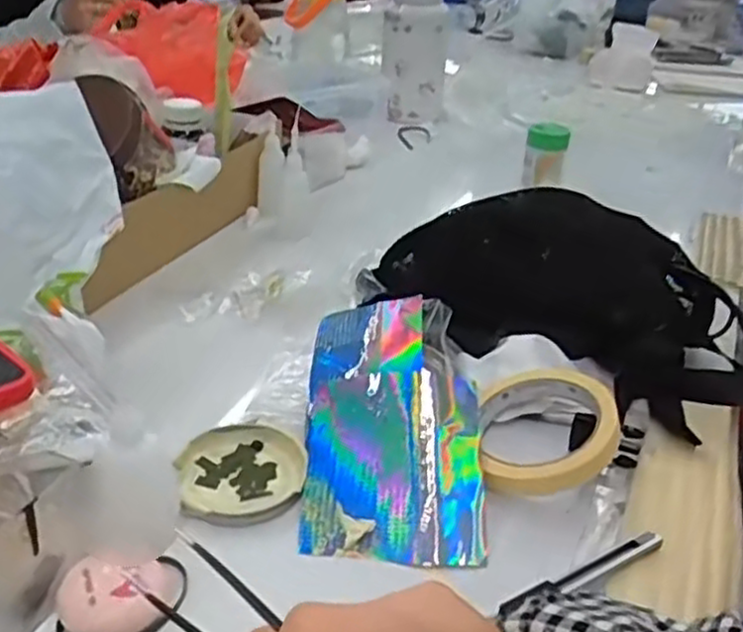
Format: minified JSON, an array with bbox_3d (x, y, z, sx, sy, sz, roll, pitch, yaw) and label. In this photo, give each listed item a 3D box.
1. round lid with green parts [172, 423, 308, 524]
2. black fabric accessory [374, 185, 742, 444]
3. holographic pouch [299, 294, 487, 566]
[{"bbox_3d":[-0.077,0.094,0.461,0.074,0.011,0.077,2,29,-1],"label":"round lid with green parts"},{"bbox_3d":[0.151,-0.024,0.611,0.318,0.093,0.168,16,31,23],"label":"black fabric accessory"},{"bbox_3d":[0.013,0.062,0.475,0.103,0.024,0.184,-1,47,1],"label":"holographic pouch"}]

